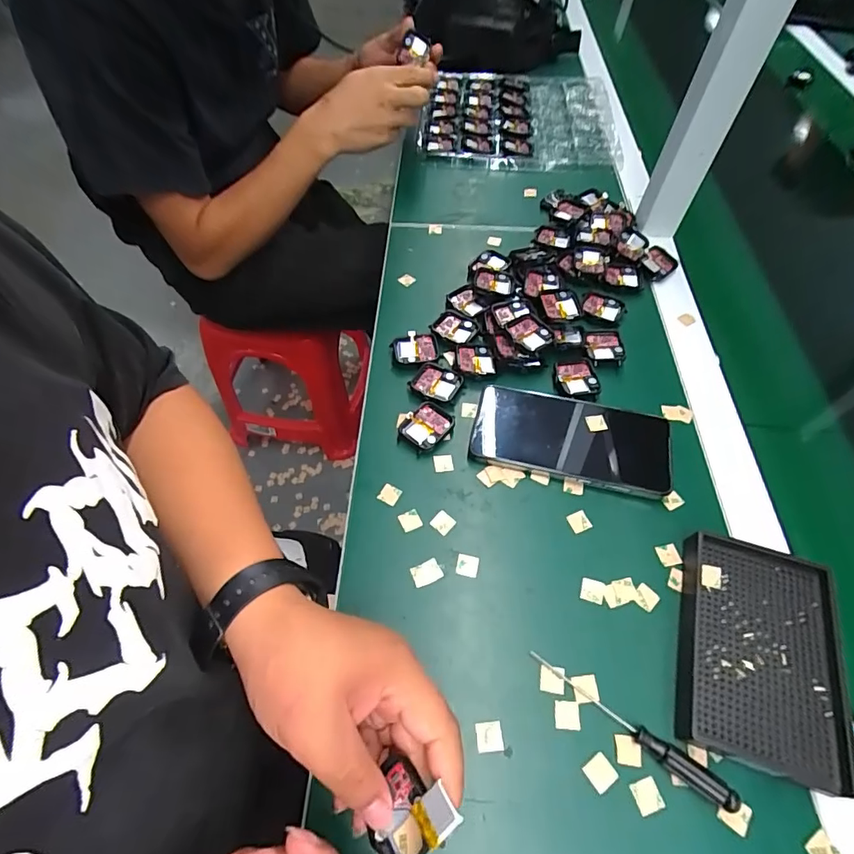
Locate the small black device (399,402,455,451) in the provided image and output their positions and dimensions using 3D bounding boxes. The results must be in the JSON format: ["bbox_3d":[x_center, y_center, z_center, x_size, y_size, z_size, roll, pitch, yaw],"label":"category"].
[{"bbox_3d":[0.000,0.000,0.416,0.037,0.010,0.045,35,63,20],"label":"small black device"}]

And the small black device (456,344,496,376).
[{"bbox_3d":[0.047,-0.065,0.453,0.035,0.006,0.037,-1,57,-1],"label":"small black device"}]

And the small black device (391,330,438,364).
[{"bbox_3d":[-0.012,-0.078,0.461,0.045,0.008,0.035,-3,57,-2],"label":"small black device"}]

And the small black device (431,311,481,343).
[{"bbox_3d":[0.031,-0.101,0.477,0.042,0.005,0.034,25,61,15],"label":"small black device"}]

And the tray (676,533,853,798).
[{"bbox_3d":[0.219,0.147,0.314,0.093,0.022,0.136,18,59,12],"label":"tray"}]

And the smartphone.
[{"bbox_3d":[0.122,0.010,0.407,0.160,0.014,0.078,11,58,7],"label":"smartphone"}]

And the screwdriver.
[{"bbox_3d":[0.125,0.184,0.295,0.131,0.013,0.013,35,63,20],"label":"screwdriver"}]

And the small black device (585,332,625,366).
[{"bbox_3d":[0.172,-0.079,0.462,0.037,0.008,0.041,0,57,0],"label":"small black device"}]

